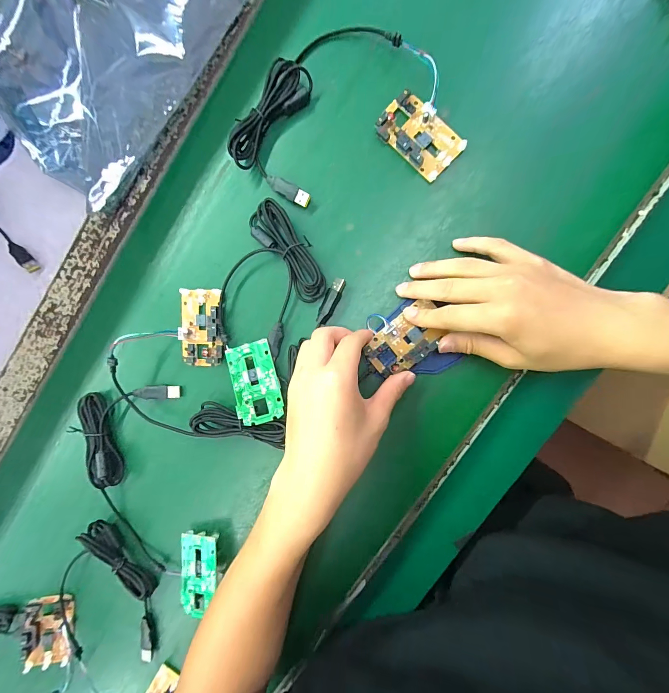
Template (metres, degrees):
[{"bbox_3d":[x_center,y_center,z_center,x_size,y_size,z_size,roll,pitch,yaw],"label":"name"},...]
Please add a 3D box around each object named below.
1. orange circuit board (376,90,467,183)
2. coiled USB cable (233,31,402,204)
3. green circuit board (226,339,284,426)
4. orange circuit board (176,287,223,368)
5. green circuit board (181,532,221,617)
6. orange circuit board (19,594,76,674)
[{"bbox_3d":[0.079,-0.195,0.295,0.077,0.017,0.049,41,96,4],"label":"orange circuit board"},{"bbox_3d":[-0.025,-0.233,0.305,0.093,0.022,0.173,31,96,5],"label":"coiled USB cable"},{"bbox_3d":[-0.078,0.035,0.312,0.045,0.004,0.077,-13,82,2],"label":"green circuit board"},{"bbox_3d":[-0.137,-0.020,0.329,0.044,0.015,0.078,-2,92,8],"label":"orange circuit board"},{"bbox_3d":[-0.137,0.231,0.323,0.041,0.009,0.076,-4,81,14],"label":"green circuit board"},{"bbox_3d":[-0.318,0.320,0.356,0.047,0.011,0.080,-2,93,-19],"label":"orange circuit board"}]

